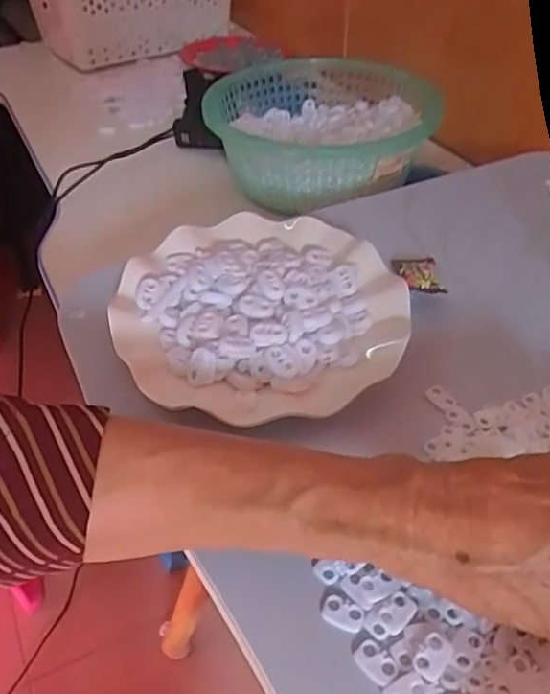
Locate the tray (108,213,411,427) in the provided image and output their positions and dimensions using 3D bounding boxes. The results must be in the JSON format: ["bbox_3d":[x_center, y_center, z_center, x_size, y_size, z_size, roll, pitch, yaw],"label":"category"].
[{"bbox_3d":[-0.007,-0.027,0.382,0.173,0.021,0.171,6,43,8],"label":"tray"}]

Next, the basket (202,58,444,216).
[{"bbox_3d":[0.047,-0.220,0.624,0.197,0.079,0.205,-1,43,1],"label":"basket"}]

